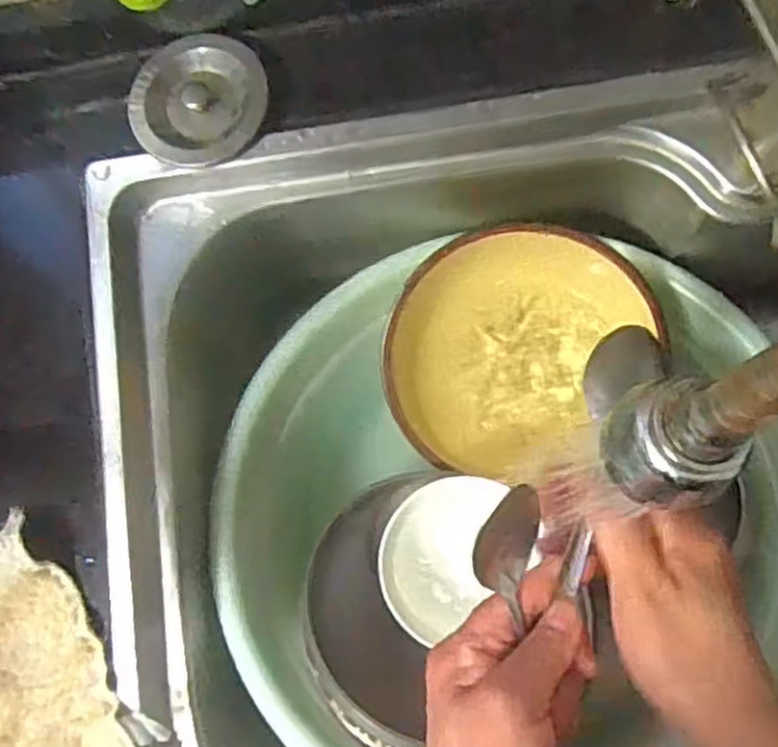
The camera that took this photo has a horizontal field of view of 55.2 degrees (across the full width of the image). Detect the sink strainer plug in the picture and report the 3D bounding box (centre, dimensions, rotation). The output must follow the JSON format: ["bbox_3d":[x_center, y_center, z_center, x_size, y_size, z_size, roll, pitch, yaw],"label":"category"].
[{"bbox_3d":[-0.111,-0.159,0.436,0.079,0.015,0.078,-1,84,8],"label":"sink strainer plug"}]

